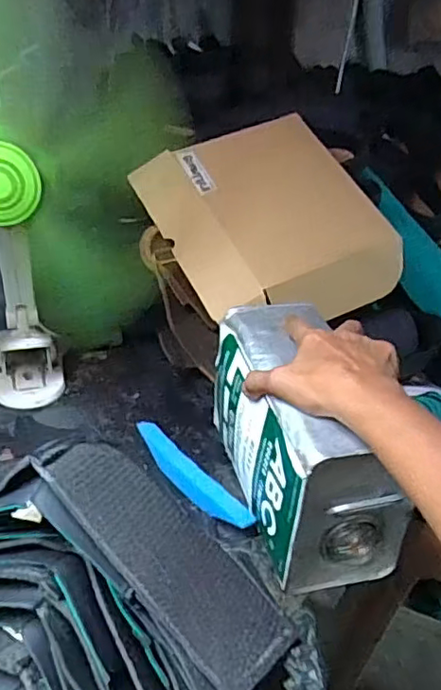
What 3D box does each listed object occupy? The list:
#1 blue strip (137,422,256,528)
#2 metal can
[{"bbox_3d":[-0.033,0.132,0.597,0.177,0.007,0.031,33,87,41],"label":"blue strip"},{"bbox_3d":[0.072,0.087,0.558,0.105,0.166,0.221,-8,32,-17],"label":"metal can"}]

